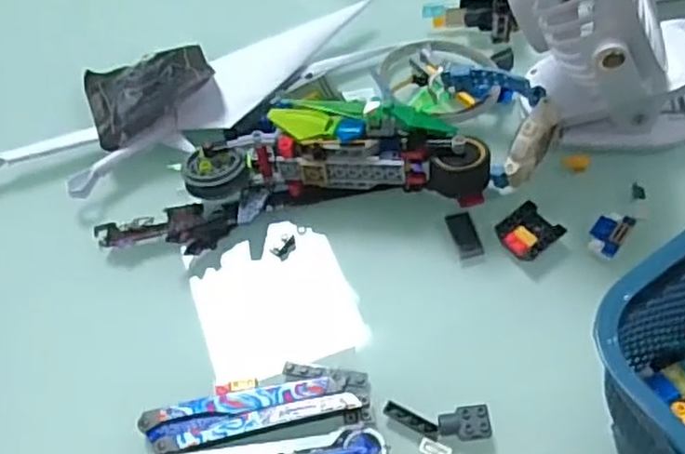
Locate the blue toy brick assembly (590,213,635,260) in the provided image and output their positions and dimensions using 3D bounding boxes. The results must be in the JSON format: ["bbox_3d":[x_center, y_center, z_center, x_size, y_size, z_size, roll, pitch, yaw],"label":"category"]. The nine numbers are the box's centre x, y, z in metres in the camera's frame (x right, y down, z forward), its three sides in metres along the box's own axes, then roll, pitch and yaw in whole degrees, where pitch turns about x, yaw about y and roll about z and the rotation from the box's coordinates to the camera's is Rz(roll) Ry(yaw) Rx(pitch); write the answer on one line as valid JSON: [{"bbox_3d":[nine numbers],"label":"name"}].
[{"bbox_3d":[0.163,0.003,0.427,0.019,0.005,0.033,32,64,22],"label":"blue toy brick assembly"}]

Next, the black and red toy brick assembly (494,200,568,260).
[{"bbox_3d":[0.114,0.003,0.432,0.032,0.010,0.032,-33,60,-17],"label":"black and red toy brick assembly"}]

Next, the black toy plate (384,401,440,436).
[{"bbox_3d":[0.037,0.102,0.375,0.030,0.006,0.009,21,61,17],"label":"black toy plate"}]

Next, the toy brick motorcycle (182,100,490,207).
[{"bbox_3d":[-0.003,-0.048,0.440,0.181,0.066,0.052,2,57,5],"label":"toy brick motorcycle"}]

